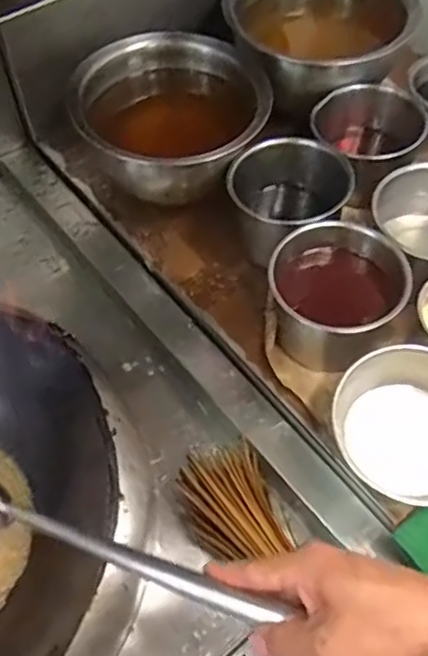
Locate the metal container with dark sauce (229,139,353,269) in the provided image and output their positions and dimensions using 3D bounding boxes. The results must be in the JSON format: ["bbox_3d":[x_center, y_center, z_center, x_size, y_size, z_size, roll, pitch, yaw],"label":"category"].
[{"bbox_3d":[0.096,-0.166,0.821,0.154,0.121,0.128,-2,57,-2],"label":"metal container with dark sauce"}]

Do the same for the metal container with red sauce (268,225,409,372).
[{"bbox_3d":[0.141,-0.036,0.747,0.149,0.131,0.125,5,57,3],"label":"metal container with red sauce"}]

